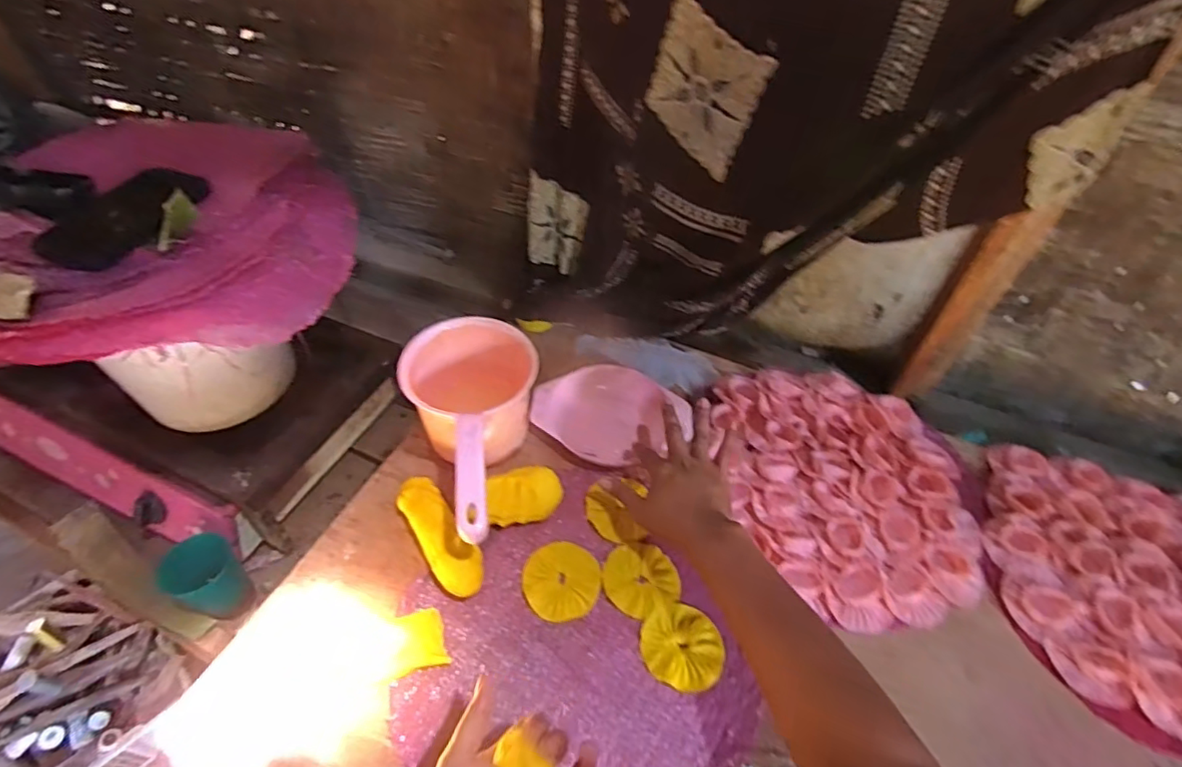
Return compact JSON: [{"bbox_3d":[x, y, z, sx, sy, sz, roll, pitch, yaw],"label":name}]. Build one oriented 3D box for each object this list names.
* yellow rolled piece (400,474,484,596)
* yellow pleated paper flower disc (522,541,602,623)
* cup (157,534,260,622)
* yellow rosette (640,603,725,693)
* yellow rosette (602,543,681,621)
[{"bbox_3d":[-0.155,0.154,0.585,0.047,0.043,0.142,-30,57,-23],"label":"yellow rolled piece"},{"bbox_3d":[-0.031,0.198,0.583,0.075,0.006,0.077,-29,56,-22],"label":"yellow pleated paper flower disc"},{"bbox_3d":[-0.468,0.238,0.708,0.066,0.106,0.071,0,49,0],"label":"cup"},{"bbox_3d":[0.087,0.250,0.548,0.078,0.004,0.074,0,50,0],"label":"yellow rosette"},{"bbox_3d":[0.050,0.196,0.585,0.074,0.005,0.071,0,50,0],"label":"yellow rosette"}]

